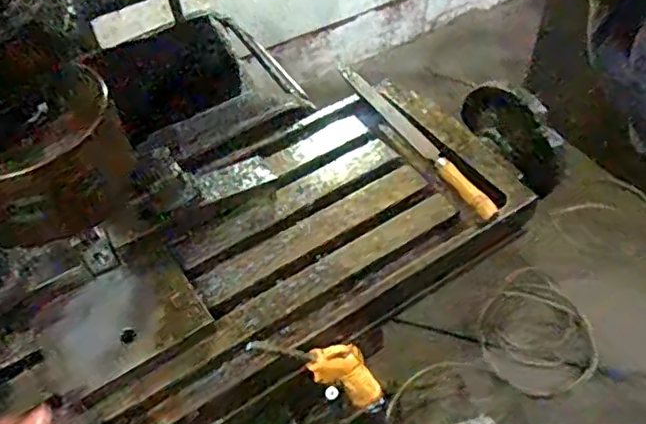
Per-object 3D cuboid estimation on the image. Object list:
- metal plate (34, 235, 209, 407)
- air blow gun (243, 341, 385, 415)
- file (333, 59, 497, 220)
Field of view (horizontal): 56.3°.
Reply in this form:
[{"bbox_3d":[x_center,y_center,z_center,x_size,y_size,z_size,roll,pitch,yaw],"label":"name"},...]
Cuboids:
[{"bbox_3d":[-0.174,0.086,0.515,0.128,0.008,0.100,-30,64,-20],"label":"metal plate"},{"bbox_3d":[0.018,0.151,0.553,0.056,0.233,0.022,-33,52,6],"label":"air blow gun"},{"bbox_3d":[0.096,-0.087,0.656,0.024,0.020,0.280,-24,52,-16],"label":"file"}]

